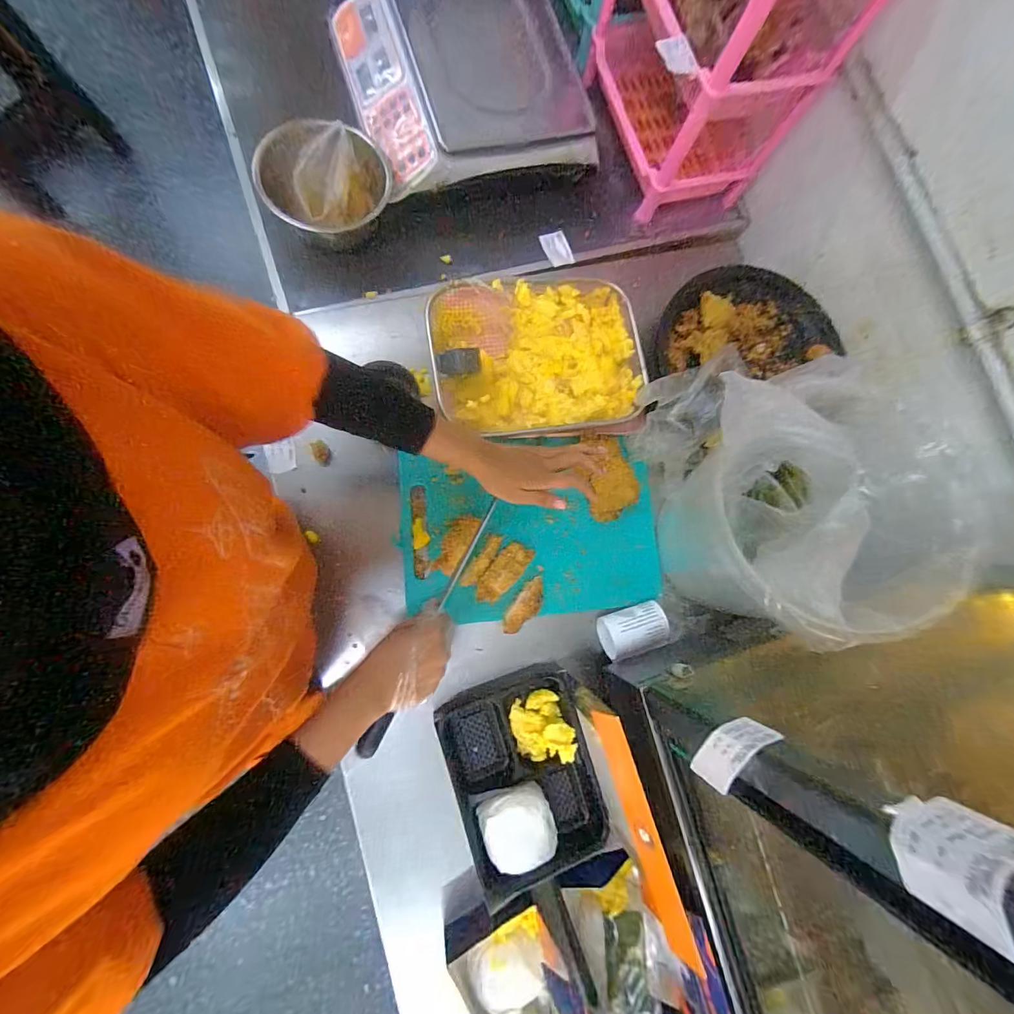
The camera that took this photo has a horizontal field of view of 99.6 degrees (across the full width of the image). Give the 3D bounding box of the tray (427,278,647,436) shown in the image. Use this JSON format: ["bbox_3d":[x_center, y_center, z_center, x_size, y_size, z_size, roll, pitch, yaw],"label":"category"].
[{"bbox_3d":[0.046,-0.205,0.587,0.289,0.062,0.220,-9,83,-10],"label":"tray"}]

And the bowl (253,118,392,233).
[{"bbox_3d":[-0.250,-0.451,0.600,0.169,0.065,0.156,1,81,-8],"label":"bowl"}]

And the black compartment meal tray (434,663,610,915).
[{"bbox_3d":[0.022,0.326,0.526,0.174,0.038,0.241,-17,84,-11],"label":"black compartment meal tray"}]

